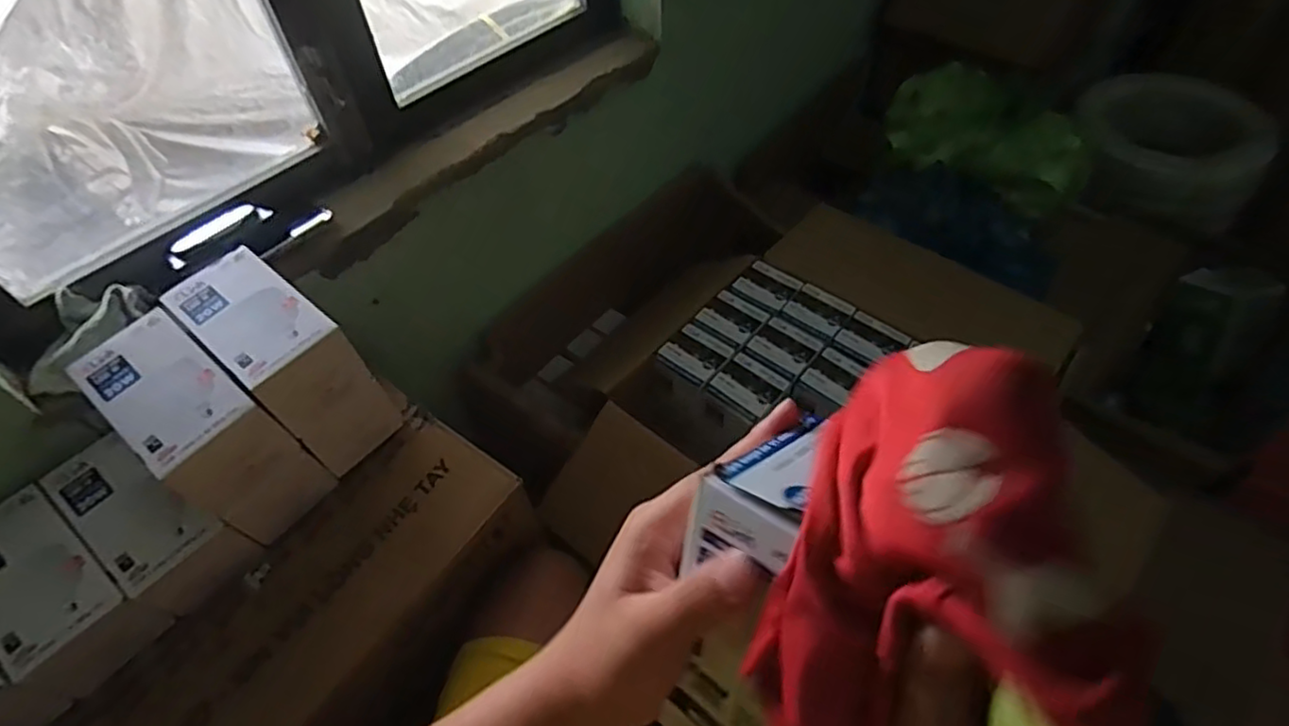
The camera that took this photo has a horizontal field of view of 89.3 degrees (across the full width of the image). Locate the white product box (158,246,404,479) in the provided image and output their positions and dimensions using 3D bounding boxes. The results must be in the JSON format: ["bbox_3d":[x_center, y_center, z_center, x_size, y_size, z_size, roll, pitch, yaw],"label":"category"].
[{"bbox_3d":[-0.328,0.003,0.606,0.151,0.163,0.086,33,61,24],"label":"white product box"}]

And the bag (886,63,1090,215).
[{"bbox_3d":[0.580,-0.377,1.121,0.341,0.143,0.167,28,59,21],"label":"bag"}]

